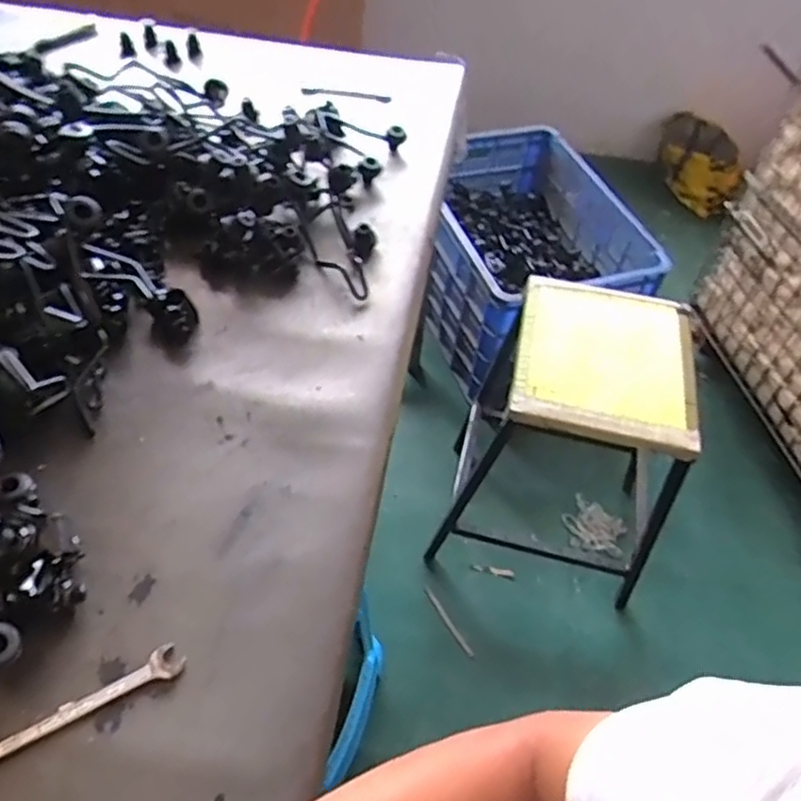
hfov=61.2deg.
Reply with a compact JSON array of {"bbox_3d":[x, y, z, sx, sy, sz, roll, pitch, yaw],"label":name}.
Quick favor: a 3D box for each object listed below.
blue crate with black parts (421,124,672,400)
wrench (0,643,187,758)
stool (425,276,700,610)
[{"bbox_3d":[0.289,-0.352,1.671,0.457,0.320,0.627,-10,53,-12],"label":"blue crate with black parts"},{"bbox_3d":[-0.239,0.225,0.485,0.164,0.013,0.025,-25,57,-22],"label":"wrench"},{"bbox_3d":[0.300,0.081,1.237,0.396,0.502,0.331,13,51,6],"label":"stool"}]

